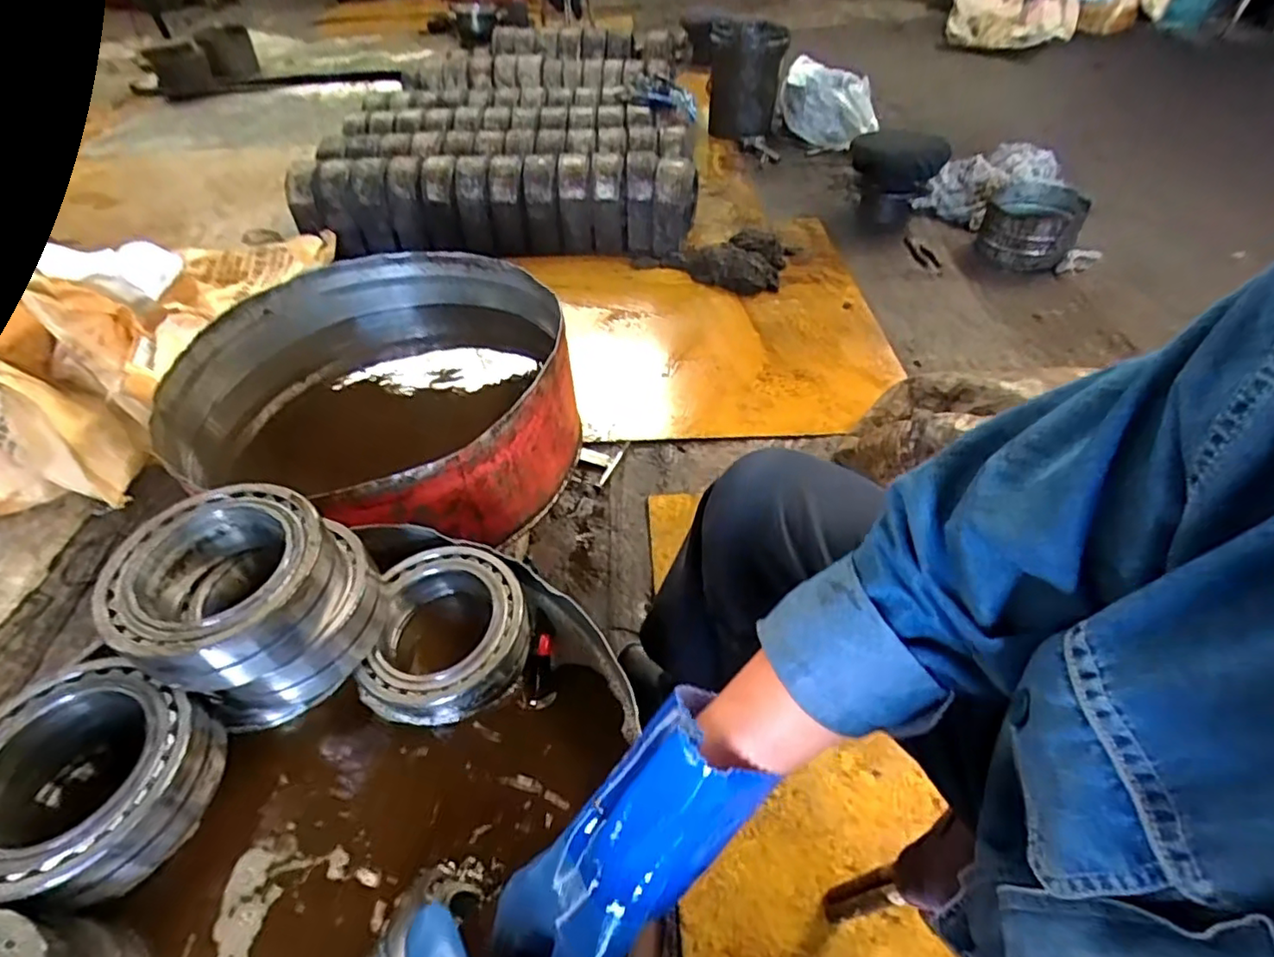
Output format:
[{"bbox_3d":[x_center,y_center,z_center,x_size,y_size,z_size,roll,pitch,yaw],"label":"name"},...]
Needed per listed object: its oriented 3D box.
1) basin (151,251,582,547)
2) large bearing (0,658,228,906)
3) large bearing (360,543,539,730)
[{"bbox_3d":[-0.350,-0.135,0.919,0.529,0.172,0.486,-1,46,1],"label":"basin"},{"bbox_3d":[-0.412,0.226,0.457,0.149,0.083,0.149,0,46,0],"label":"large bearing"},{"bbox_3d":[-0.177,0.144,0.591,0.143,0.049,0.166,0,46,2],"label":"large bearing"}]

